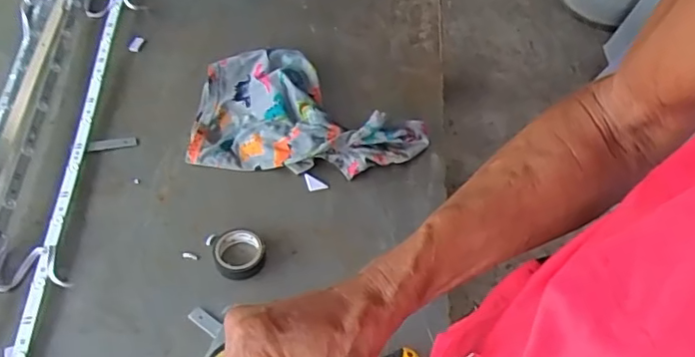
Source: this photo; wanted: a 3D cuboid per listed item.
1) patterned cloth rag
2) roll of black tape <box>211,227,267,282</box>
[{"bbox_3d":[-0.047,-0.087,0.729,0.295,0.041,0.184,5,50,0],"label":"patterned cloth rag"},{"bbox_3d":[-0.113,0.079,0.594,0.052,0.017,0.057,2,51,-3],"label":"roll of black tape"}]

